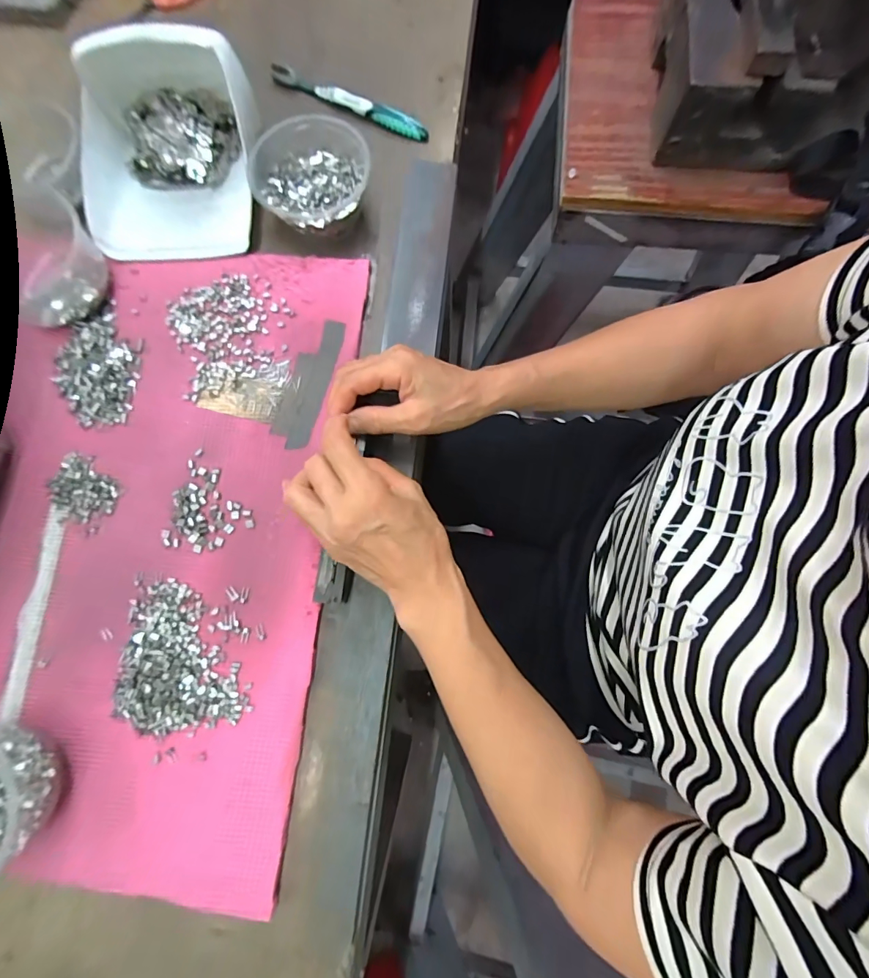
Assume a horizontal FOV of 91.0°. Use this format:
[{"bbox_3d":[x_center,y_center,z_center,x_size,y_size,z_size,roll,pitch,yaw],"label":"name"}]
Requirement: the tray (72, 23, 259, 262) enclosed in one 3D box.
[{"bbox_3d":[-0.246,-0.315,0.385,0.165,0.078,0.177,-2,79,1],"label":"tray"}]

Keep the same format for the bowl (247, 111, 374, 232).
[{"bbox_3d":[-0.112,-0.284,0.397,0.103,0.042,0.099,0,78,2],"label":"bowl"}]

